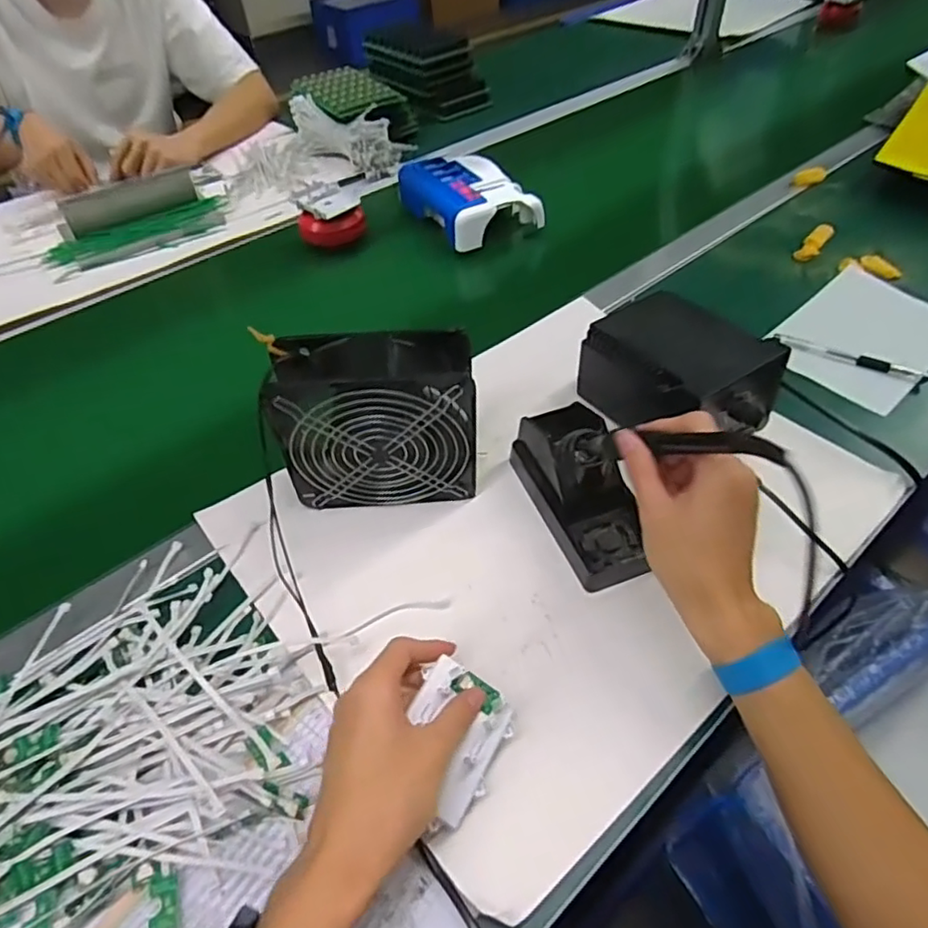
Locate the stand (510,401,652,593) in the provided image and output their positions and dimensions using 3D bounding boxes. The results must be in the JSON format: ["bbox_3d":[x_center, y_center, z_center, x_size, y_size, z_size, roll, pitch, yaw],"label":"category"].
[{"bbox_3d":[0.100,0.018,0.500,0.070,0.077,0.155,-18,51,-14],"label":"stand"}]

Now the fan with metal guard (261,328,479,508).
[{"bbox_3d":[-0.068,-0.030,0.498,0.151,0.157,0.058,-4,49,-2],"label":"fan with metal guard"}]

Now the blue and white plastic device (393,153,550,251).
[{"bbox_3d":[0.008,-0.369,0.847,0.128,0.060,0.178,-24,53,-19],"label":"blue and white plastic device"}]

